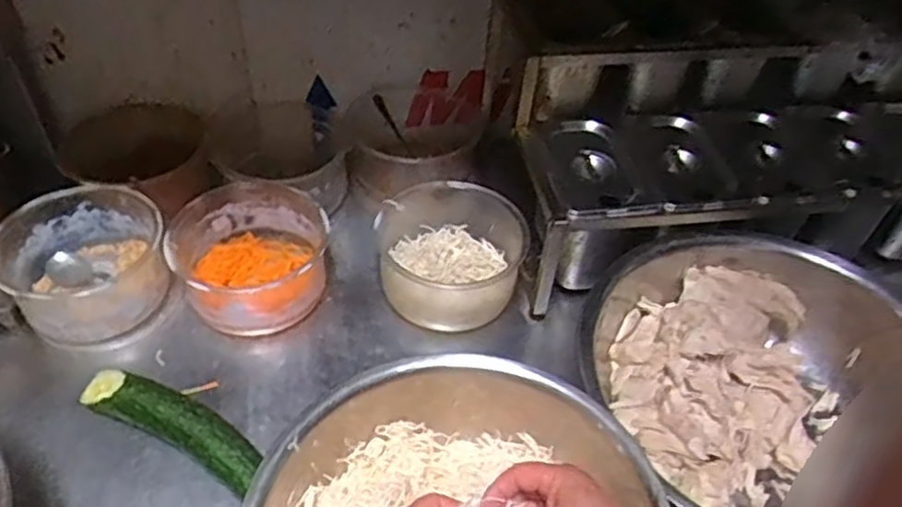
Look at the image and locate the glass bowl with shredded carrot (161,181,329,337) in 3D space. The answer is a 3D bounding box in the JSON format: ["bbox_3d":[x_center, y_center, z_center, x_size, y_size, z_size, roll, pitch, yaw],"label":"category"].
[{"bbox_3d":[-0.233,0.003,0.853,0.171,0.098,0.156,2,45,-2],"label":"glass bowl with shredded carrot"}]

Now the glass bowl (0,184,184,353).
[{"bbox_3d":[-0.409,0.011,0.825,0.166,0.089,0.178,2,45,-2],"label":"glass bowl"}]

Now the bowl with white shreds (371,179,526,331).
[{"bbox_3d":[-0.008,-0.001,0.880,0.179,0.088,0.165,2,45,-2],"label":"bowl with white shreds"}]

